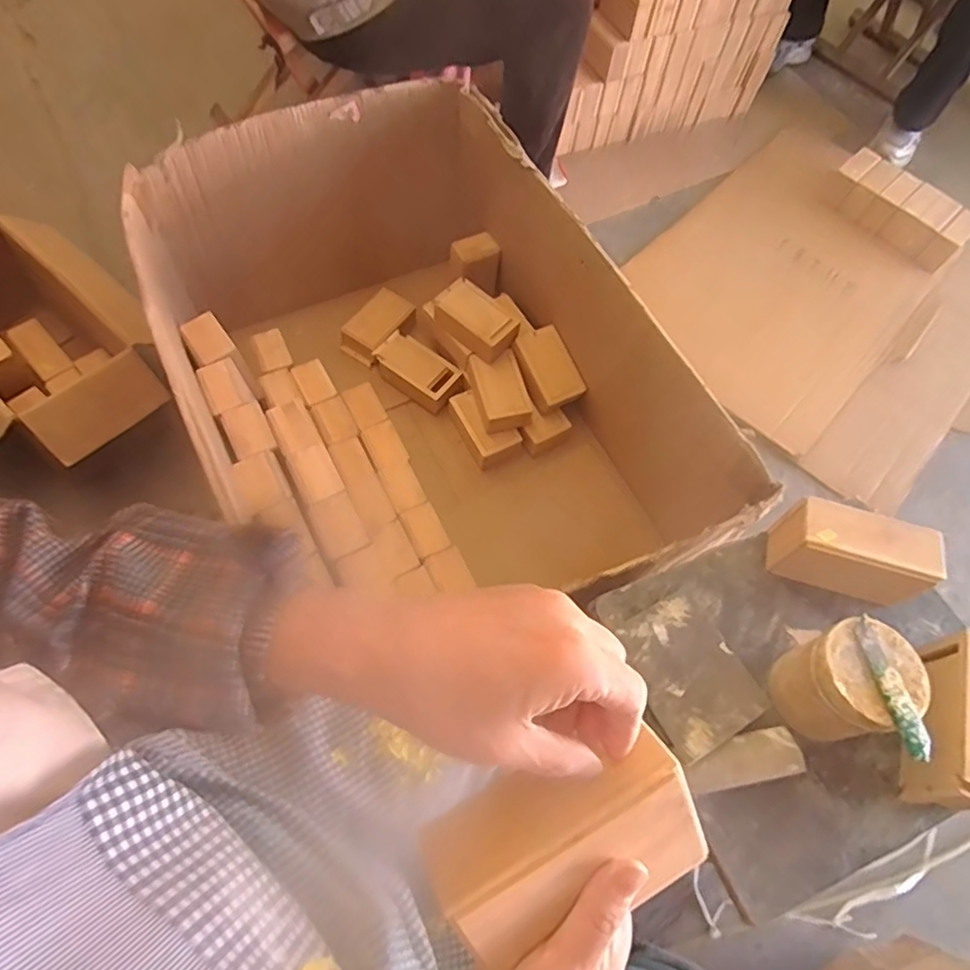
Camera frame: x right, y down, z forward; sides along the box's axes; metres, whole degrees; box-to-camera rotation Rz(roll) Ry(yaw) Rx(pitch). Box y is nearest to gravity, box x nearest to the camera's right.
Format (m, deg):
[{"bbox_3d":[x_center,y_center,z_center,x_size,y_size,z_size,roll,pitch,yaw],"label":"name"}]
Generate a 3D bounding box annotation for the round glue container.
[{"bbox_3d":[0.292,0.160,0.524,0.088,0.093,0.082,2,64,-4],"label":"round glue container"}]

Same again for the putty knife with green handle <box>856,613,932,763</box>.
[{"bbox_3d":[0.303,0.149,0.478,0.021,0.010,0.103,-8,65,-9],"label":"putty knife with green handle"}]

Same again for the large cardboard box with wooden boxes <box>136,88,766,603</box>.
[{"bbox_3d":[-0.103,-0.150,0.945,0.597,0.376,0.806,-20,67,-14],"label":"large cardboard box with wooden boxes"}]

